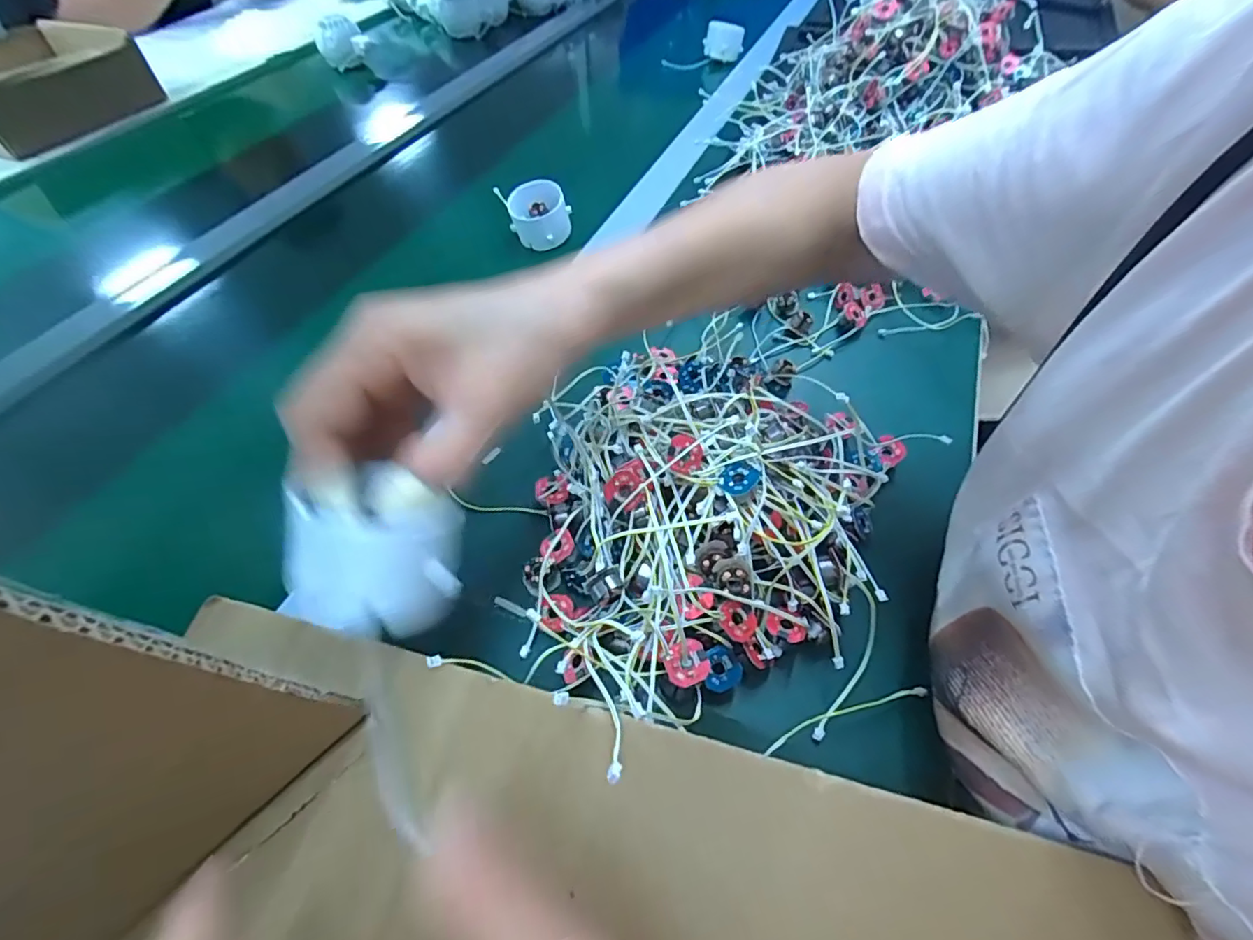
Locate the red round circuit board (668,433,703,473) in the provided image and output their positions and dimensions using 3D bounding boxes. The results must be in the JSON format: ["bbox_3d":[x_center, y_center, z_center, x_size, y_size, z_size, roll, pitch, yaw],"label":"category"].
[{"bbox_3d":[0.030,-0.008,0.277,0.019,0.008,0.020,-2,94,-29],"label":"red round circuit board"}]

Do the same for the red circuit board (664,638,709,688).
[{"bbox_3d":[0.027,0.086,0.247,0.019,0.004,0.019,-13,55,-9],"label":"red circuit board"}]

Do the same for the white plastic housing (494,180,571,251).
[{"bbox_3d":[-0.079,-0.230,0.497,0.052,0.039,0.049,-27,59,-18],"label":"white plastic housing"}]

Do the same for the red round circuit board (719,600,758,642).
[{"bbox_3d":[0.053,0.072,0.264,0.018,0.008,0.018,0,54,0],"label":"red round circuit board"}]

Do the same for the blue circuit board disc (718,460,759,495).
[{"bbox_3d":[0.055,0.004,0.271,0.020,0.004,0.017,-19,54,13],"label":"blue circuit board disc"}]

